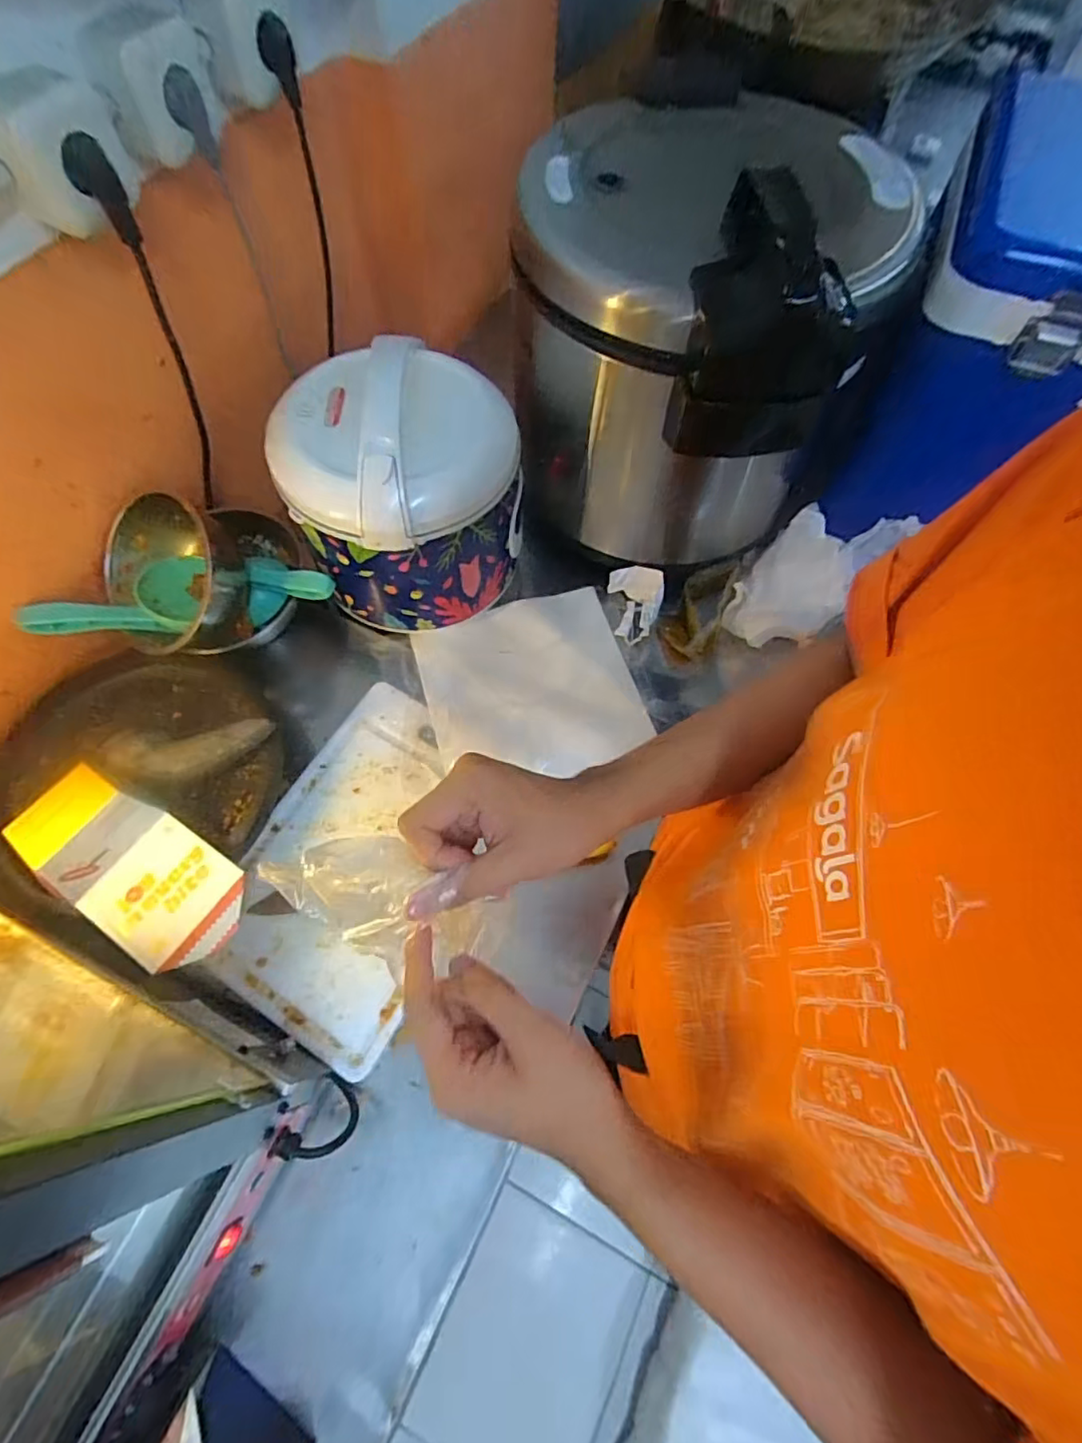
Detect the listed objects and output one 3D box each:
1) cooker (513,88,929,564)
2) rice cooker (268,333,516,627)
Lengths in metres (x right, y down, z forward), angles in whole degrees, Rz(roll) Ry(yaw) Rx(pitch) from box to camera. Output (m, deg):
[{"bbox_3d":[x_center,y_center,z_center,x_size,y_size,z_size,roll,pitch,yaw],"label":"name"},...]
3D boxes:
[{"bbox_3d":[0.173,-0.431,0.690,0.363,0.355,0.384,0,66,-1],"label":"cooker"},{"bbox_3d":[-0.146,-0.256,0.706,0.232,0.233,0.238,0,66,-1],"label":"rice cooker"}]

